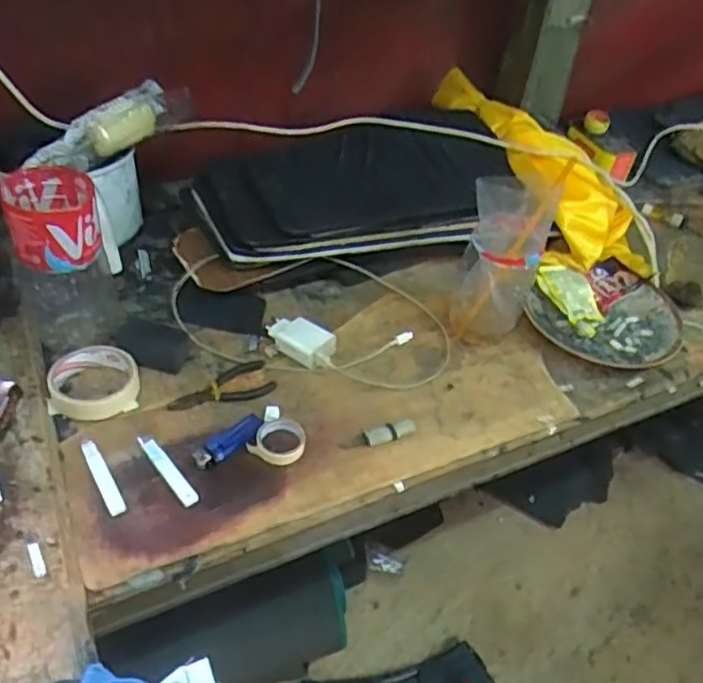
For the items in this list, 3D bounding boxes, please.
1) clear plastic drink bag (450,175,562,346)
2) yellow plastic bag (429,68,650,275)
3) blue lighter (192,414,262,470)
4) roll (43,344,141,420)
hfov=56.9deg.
[{"bbox_3d":[0.175,-0.095,0.769,0.087,0.195,0.093,18,46,9],"label":"clear plastic drink bag"},{"bbox_3d":[0.285,-0.271,1.005,0.151,0.069,0.440,-21,64,-23],"label":"yellow plastic bag"},{"bbox_3d":[-0.125,0.102,0.665,0.031,0.013,0.078,38,52,26],"label":"blue lighter"},{"bbox_3d":[-0.274,0.045,0.693,0.087,0.030,0.087,3,46,-3],"label":"roll"}]

